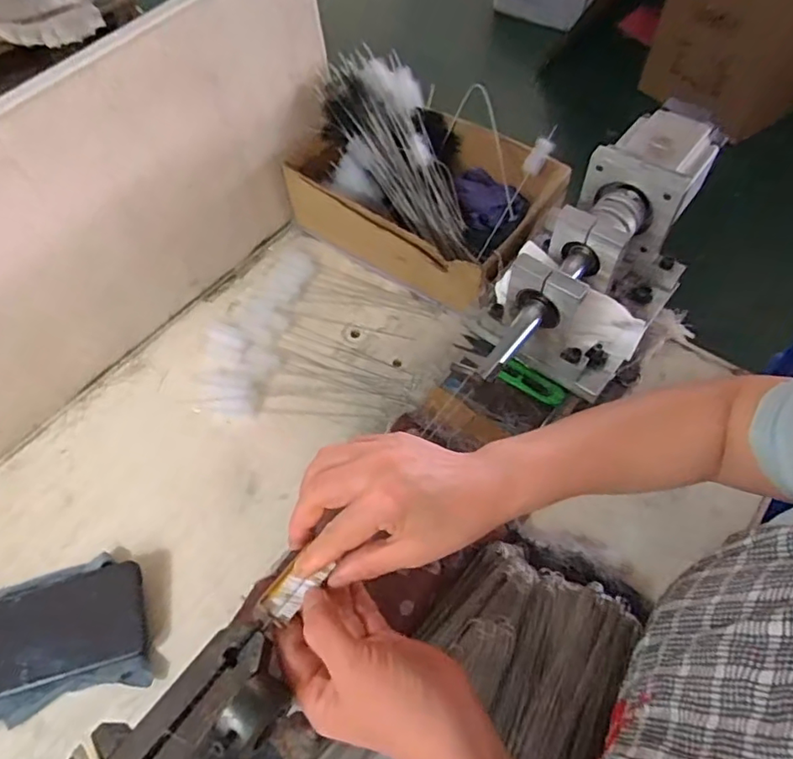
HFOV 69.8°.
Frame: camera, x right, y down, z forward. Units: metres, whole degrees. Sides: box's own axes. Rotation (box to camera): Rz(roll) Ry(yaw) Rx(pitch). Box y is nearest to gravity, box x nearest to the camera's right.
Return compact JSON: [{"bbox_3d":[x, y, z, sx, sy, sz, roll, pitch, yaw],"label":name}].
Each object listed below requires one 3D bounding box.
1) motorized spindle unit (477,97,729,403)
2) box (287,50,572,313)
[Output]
[{"bbox_3d":[0.194,-0.118,0.530,0.133,0.136,0.255,30,64,19],"label":"motorized spindle unit"},{"bbox_3d":[0.031,-0.226,0.657,0.286,0.149,0.190,34,65,21],"label":"box"}]

